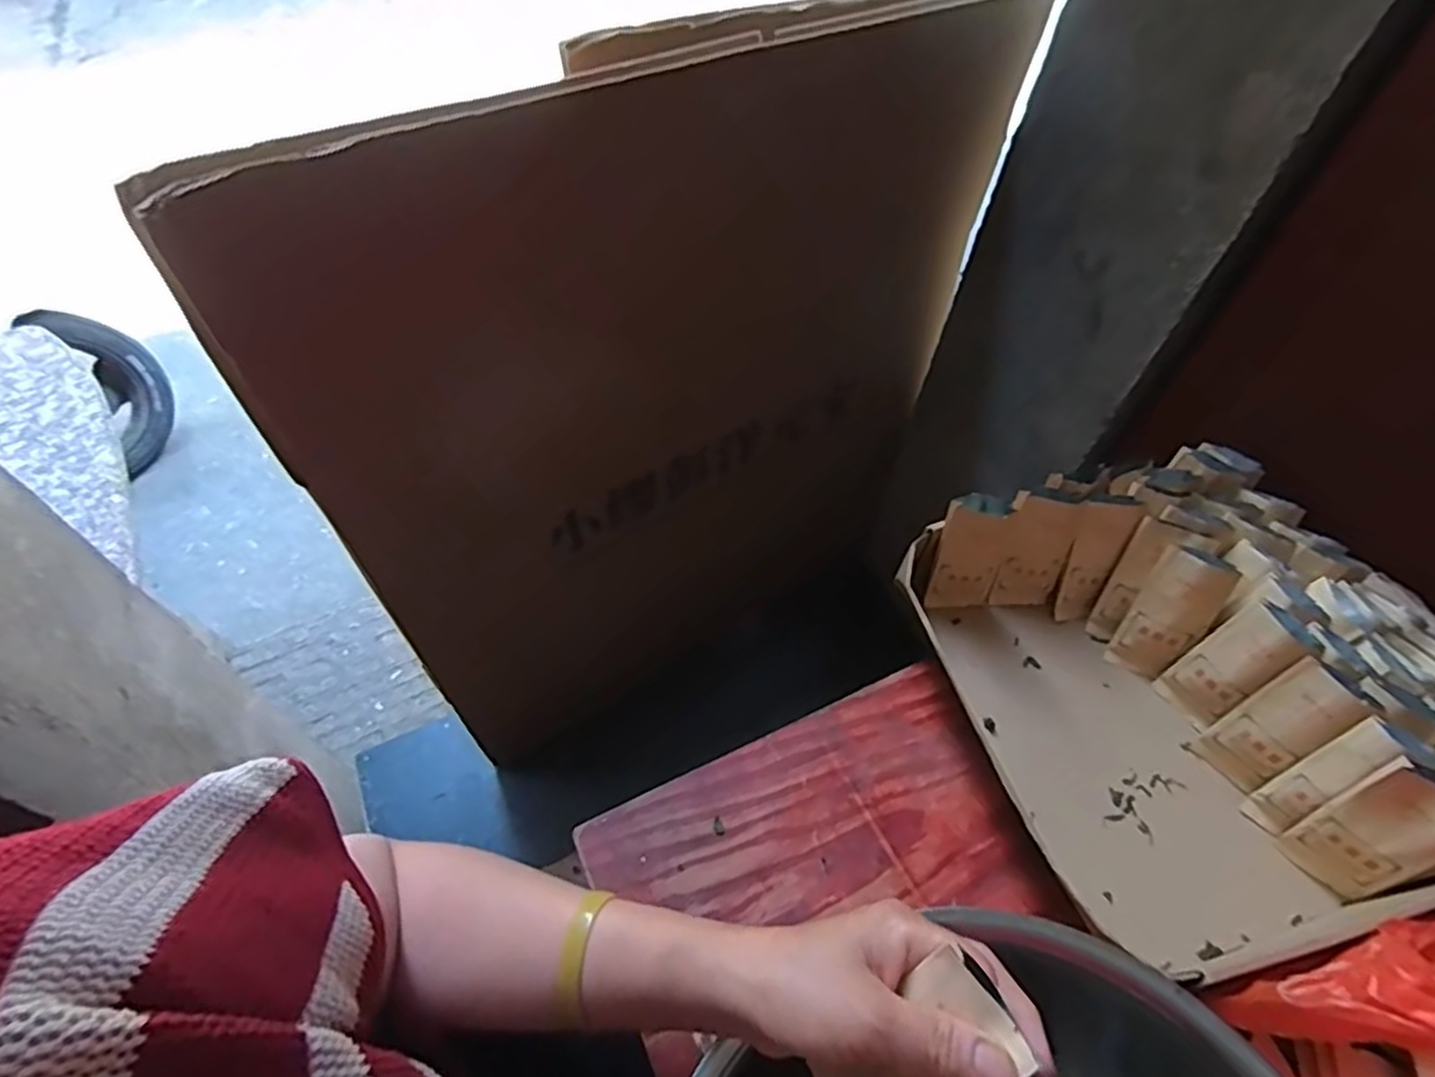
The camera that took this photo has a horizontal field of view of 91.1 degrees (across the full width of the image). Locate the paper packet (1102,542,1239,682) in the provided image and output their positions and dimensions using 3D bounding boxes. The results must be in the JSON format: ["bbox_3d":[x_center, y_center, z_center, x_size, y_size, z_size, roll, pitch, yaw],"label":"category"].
[{"bbox_3d":[0.351,0.061,0.548,0.048,0.110,0.015,26,30,16],"label":"paper packet"}]

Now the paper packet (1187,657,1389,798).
[{"bbox_3d":[0.390,0.132,0.490,0.017,0.106,0.046,-14,52,-41],"label":"paper packet"}]

